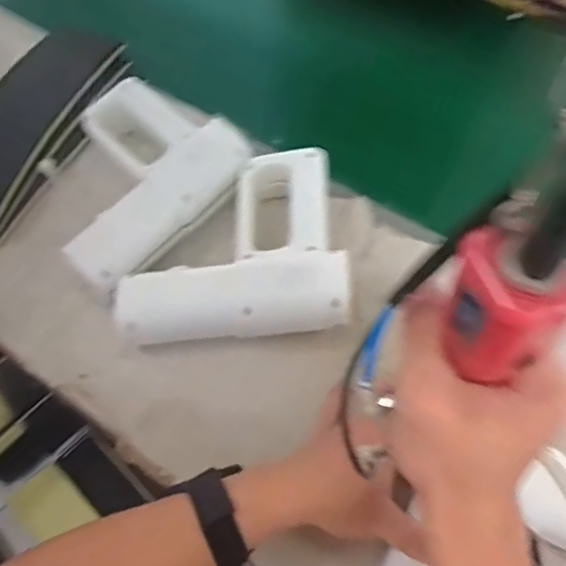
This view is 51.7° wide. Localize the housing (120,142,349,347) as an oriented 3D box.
[{"bbox_3d":[-0.050,-0.034,0.566,0.205,0.065,0.187,-6,60,-1],"label":"housing"}]

